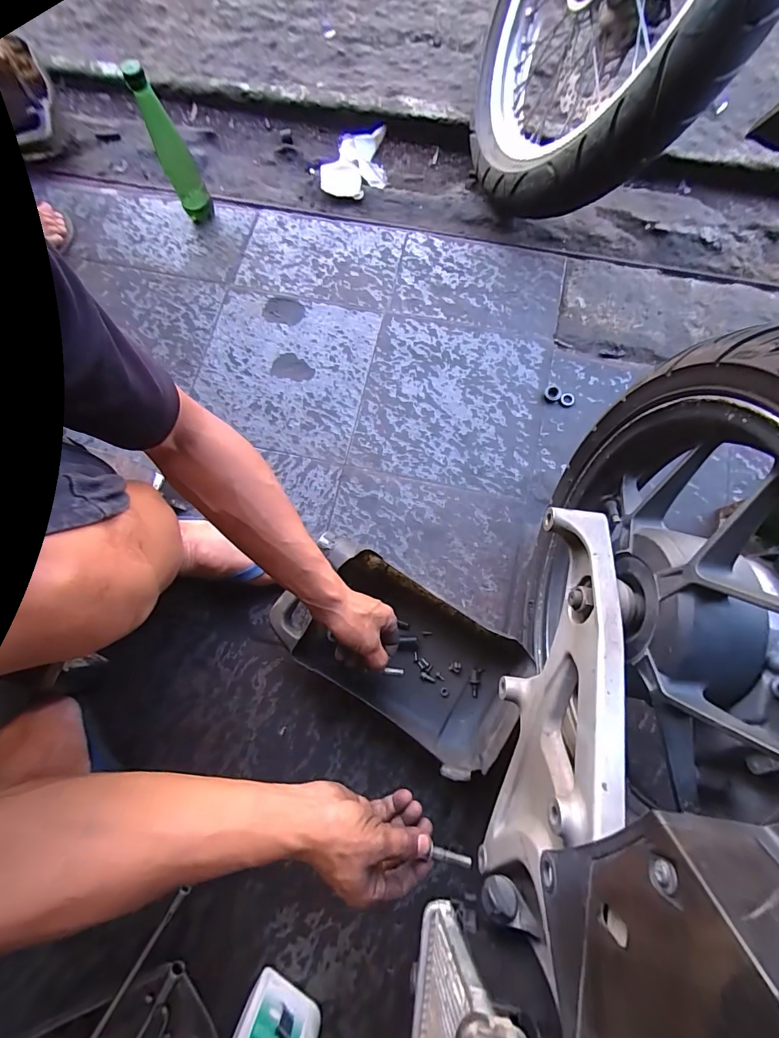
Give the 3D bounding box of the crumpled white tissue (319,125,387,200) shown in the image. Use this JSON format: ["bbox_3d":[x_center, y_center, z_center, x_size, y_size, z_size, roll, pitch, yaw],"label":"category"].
[{"bbox_3d":[-0.066,-0.760,0.876,0.128,0.050,0.196,32,79,8],"label":"crumpled white tissue"}]

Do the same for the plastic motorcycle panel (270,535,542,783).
[{"bbox_3d":[0.014,0.174,0.567,0.324,0.092,0.171,32,79,8],"label":"plastic motorcycle panel"}]

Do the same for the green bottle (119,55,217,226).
[{"bbox_3d":[-0.358,-0.602,0.687,0.054,0.232,0.059,-24,77,-4],"label":"green bottle"}]

